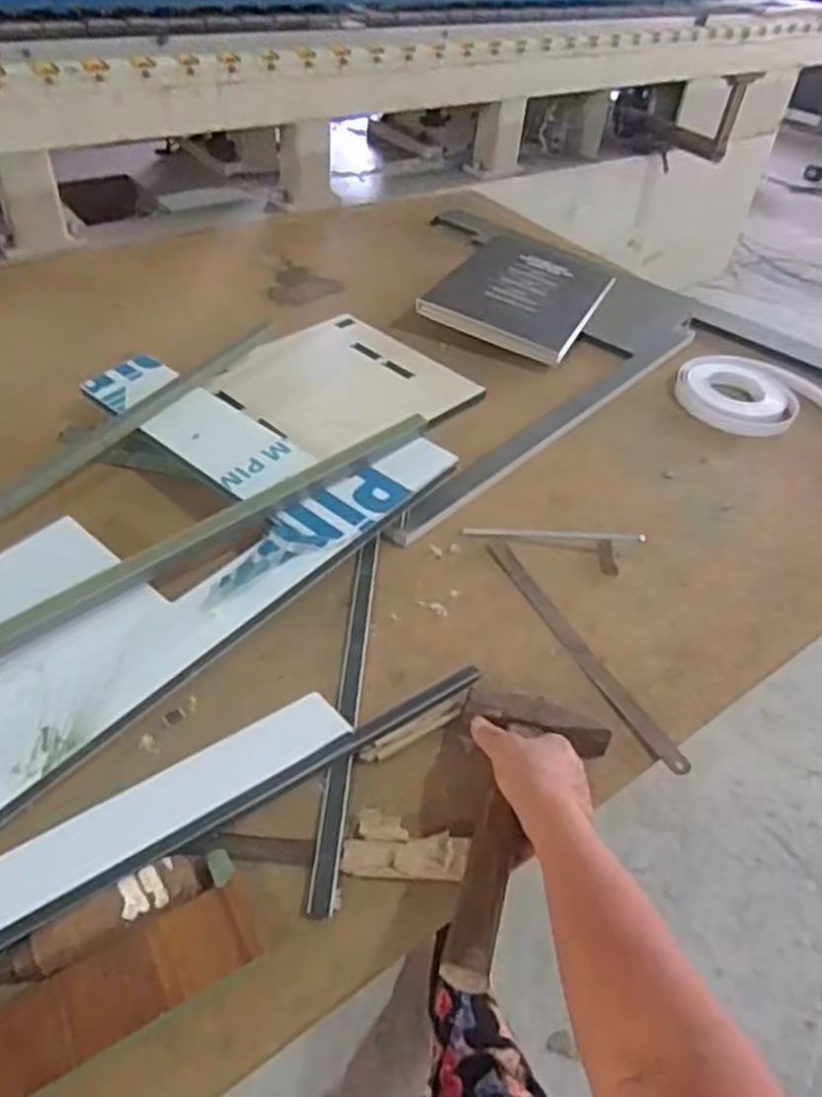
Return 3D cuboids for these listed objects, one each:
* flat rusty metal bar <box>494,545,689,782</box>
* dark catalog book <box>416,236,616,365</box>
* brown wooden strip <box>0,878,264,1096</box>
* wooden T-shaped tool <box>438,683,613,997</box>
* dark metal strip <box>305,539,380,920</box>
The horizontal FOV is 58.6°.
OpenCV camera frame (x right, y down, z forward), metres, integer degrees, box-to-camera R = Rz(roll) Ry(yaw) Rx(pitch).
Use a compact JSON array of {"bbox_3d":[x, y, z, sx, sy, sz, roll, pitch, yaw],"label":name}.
[{"bbox_3d":[0.162,0.091,0.714,0.022,0.009,0.301,-16,48,-22],"label":"flat rusty metal bar"},{"bbox_3d":[0.188,-0.423,1.202,0.232,0.029,0.334,25,46,11],"label":"dark catalog book"},{"bbox_3d":[-0.223,0.295,0.448,0.261,0.019,0.056,-21,50,-26],"label":"brown wooden strip"},{"bbox_3d":[0.071,0.206,0.552,0.119,0.034,0.244,19,38,13],"label":"wooden T-shaped tool"},{"bbox_3d":[-0.054,0.128,0.651,0.020,0.006,0.375,6,44,-1],"label":"dark metal strip"}]

